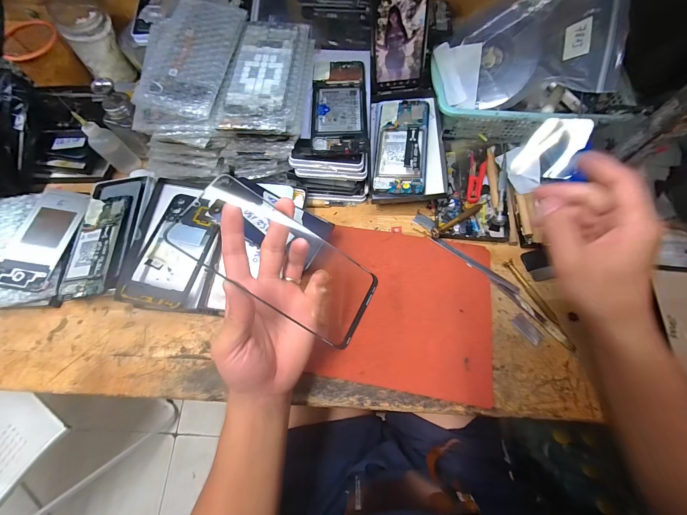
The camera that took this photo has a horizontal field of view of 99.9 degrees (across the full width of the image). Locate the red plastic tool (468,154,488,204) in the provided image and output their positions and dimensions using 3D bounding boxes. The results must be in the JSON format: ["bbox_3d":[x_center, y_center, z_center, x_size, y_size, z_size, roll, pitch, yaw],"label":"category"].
[{"bbox_3d":[0.199,-0.117,0.431,0.026,0.008,0.081,11,70,6],"label":"red plastic tool"}]

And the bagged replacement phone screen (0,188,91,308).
[{"bbox_3d":[-0.440,-0.021,0.401,0.117,0.015,0.172,-5,69,0],"label":"bagged replacement phone screen"}]

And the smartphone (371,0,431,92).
[{"bbox_3d":[0.079,-0.307,0.401,0.073,0.145,0.004,-1,58,9],"label":"smartphone"}]

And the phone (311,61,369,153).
[{"bbox_3d":[-0.005,-0.210,0.398,0.074,0.007,0.162,-2,70,1],"label":"phone"}]

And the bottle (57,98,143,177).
[{"bbox_3d":[-0.354,-0.169,0.431,0.031,0.104,0.038,33,74,13],"label":"bottle"}]

